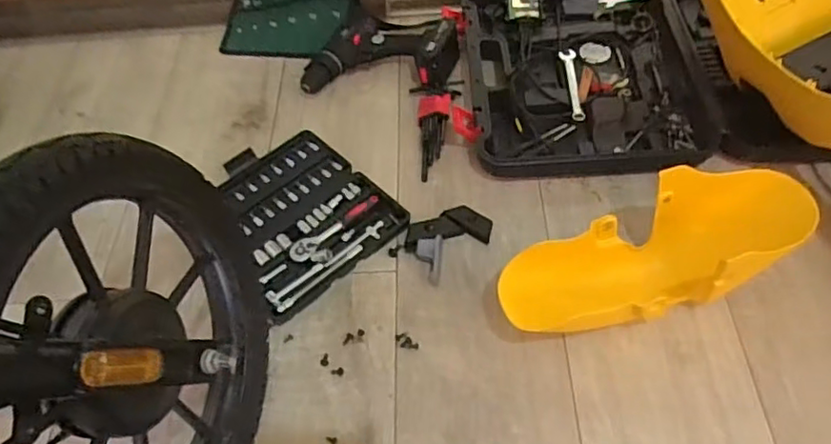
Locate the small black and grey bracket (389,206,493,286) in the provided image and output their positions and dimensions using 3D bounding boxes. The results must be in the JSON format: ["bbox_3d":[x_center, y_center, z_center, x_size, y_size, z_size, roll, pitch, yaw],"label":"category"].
[{"bbox_3d":[0.037,0.020,0.820,0.129,0.026,0.081,-34,59,-18],"label":"small black and grey bracket"}]

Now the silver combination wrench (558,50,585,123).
[{"bbox_3d":[0.236,-0.208,0.941,0.025,0.012,0.153,0,55,5],"label":"silver combination wrench"}]

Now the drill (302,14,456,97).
[{"bbox_3d":[-0.050,-0.277,1.010,0.241,0.083,0.132,1,55,5],"label":"drill"}]

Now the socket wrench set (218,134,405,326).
[{"bbox_3d":[-0.167,-0.017,0.865,0.209,0.024,0.257,-36,60,-20],"label":"socket wrench set"}]

